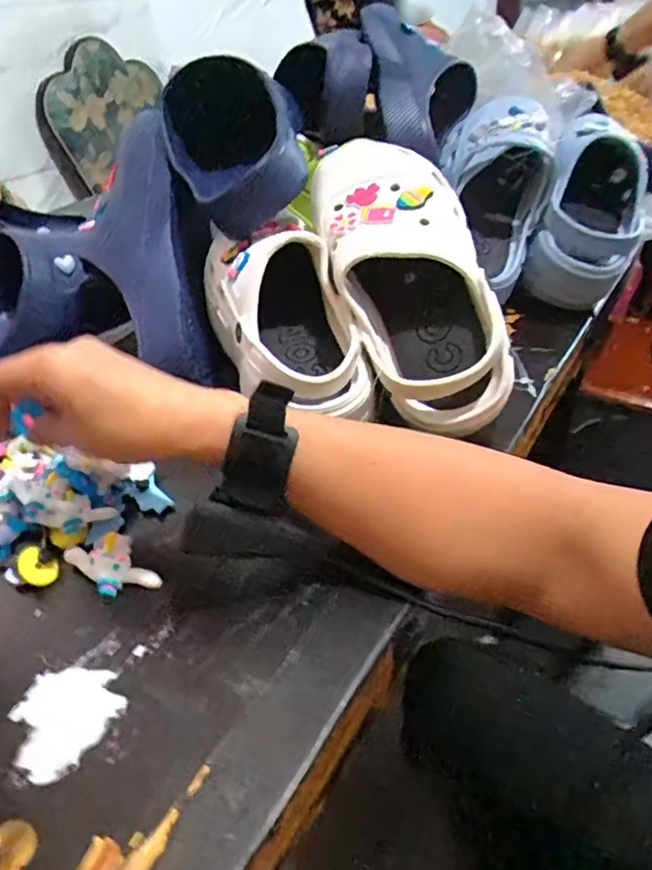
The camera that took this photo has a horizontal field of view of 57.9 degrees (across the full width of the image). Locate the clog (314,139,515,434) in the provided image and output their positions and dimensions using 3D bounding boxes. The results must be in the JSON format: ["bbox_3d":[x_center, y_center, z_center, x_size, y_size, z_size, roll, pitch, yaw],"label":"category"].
[{"bbox_3d":[0.059,-0.117,0.445,0.110,0.085,0.242,-17,78,-15],"label":"clog"}]

